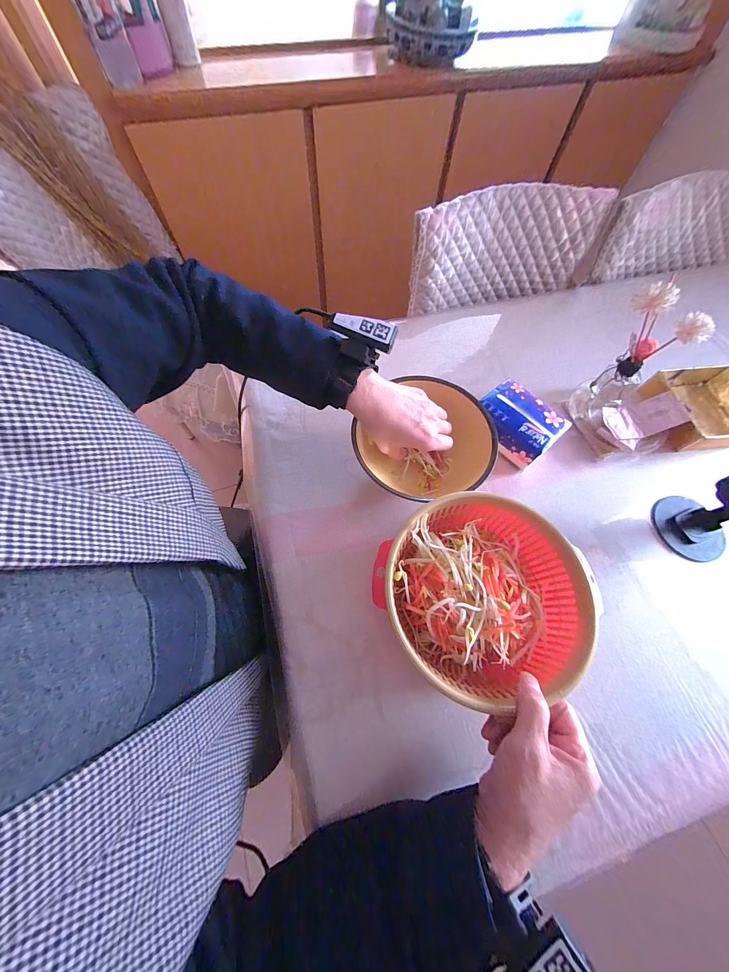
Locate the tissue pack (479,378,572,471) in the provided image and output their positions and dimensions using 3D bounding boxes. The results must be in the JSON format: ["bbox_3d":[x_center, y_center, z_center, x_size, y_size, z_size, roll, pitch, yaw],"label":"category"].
[{"bbox_3d":[0.231,-0.095,0.479,0.090,0.056,0.116,-39,73,-17],"label":"tissue pack"}]

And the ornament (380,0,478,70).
[{"bbox_3d":[0.167,-1.276,0.835,0.239,0.149,0.228,-2,66,-3],"label":"ornament"}]

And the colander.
[{"bbox_3d":[0.126,0.117,0.351,0.205,0.069,0.200,1,66,-1],"label":"colander"}]

